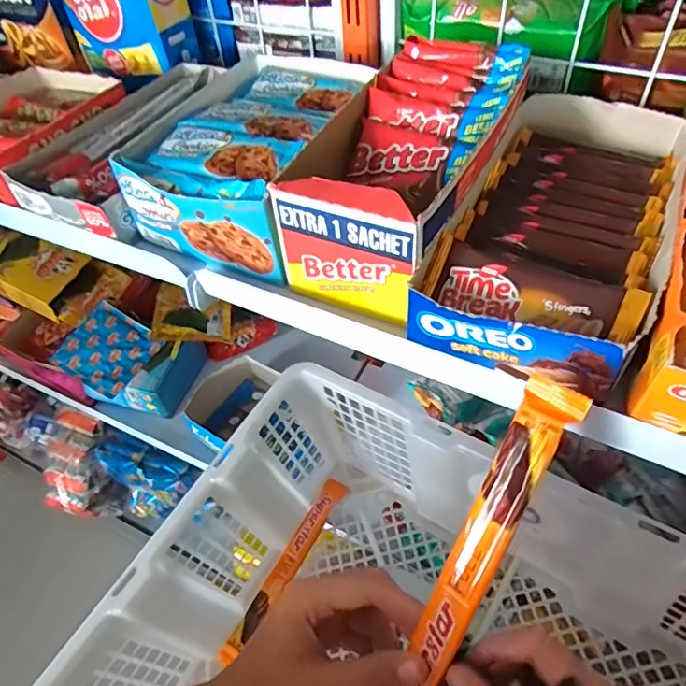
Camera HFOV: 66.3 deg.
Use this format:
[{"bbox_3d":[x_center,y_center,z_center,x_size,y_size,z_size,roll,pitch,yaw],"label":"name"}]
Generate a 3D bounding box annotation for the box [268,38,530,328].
[{"bbox_3d":[0.051,-0.130,0.388,0.106,0.084,0.221,19,54,21],"label":"box"}]

